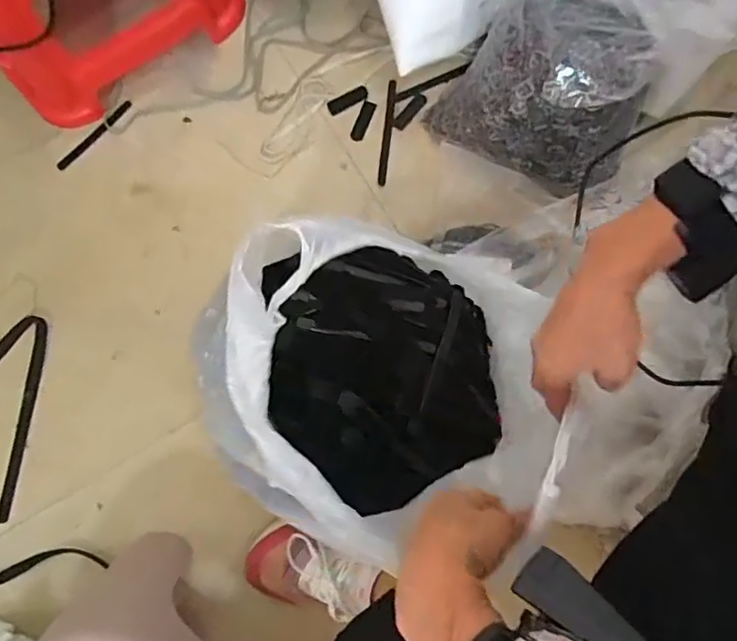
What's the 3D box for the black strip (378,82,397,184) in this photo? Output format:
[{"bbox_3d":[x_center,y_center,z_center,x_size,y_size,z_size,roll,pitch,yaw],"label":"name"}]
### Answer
[{"bbox_3d":[0.024,-0.239,0.737,0.011,0.012,0.137,6,79,2],"label":"black strip"}]

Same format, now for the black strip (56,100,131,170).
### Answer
[{"bbox_3d":[-0.354,-0.240,0.751,0.124,0.009,0.012,-44,81,-8],"label":"black strip"}]

